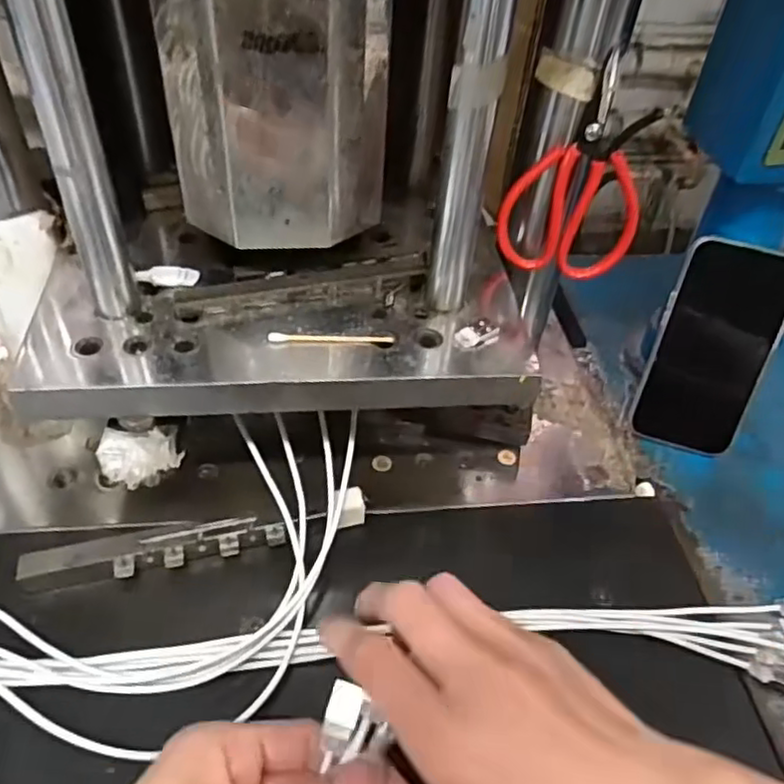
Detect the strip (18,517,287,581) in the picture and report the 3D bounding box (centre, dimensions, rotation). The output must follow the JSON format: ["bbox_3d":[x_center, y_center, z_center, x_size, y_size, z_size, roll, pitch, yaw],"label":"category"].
[{"bbox_3d":[-0.139,0.092,0.398,0.145,0.012,0.022,-9,47,-14],"label":"strip"}]

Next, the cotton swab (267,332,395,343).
[{"bbox_3d":[-0.034,-0.031,0.377,0.069,0.004,0.007,-1,46,-6],"label":"cotton swab"}]

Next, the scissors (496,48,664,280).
[{"bbox_3d":[0.111,-0.128,0.403,0.083,0.125,0.023,2,45,-3],"label":"scissors"}]

